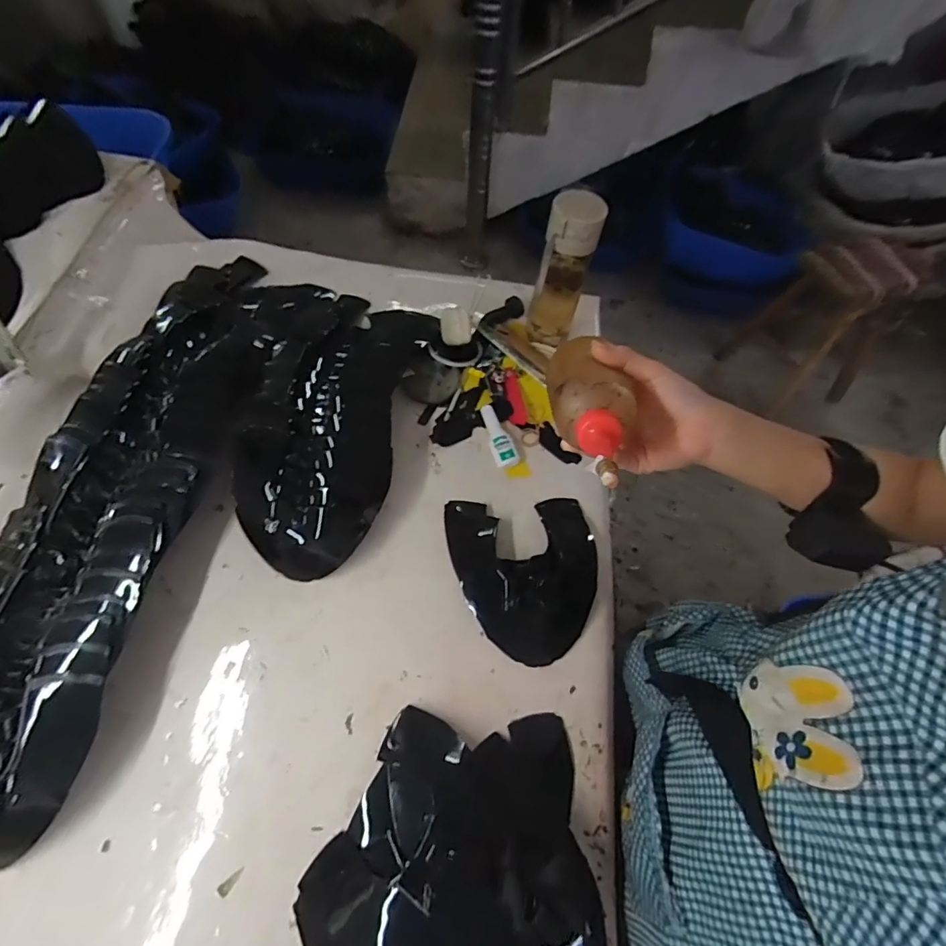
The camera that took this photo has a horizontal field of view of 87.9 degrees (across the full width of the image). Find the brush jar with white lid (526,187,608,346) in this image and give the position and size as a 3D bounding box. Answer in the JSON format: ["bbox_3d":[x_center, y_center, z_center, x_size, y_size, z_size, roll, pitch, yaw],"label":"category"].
[{"bbox_3d":[0.124,-0.278,0.679,0.068,0.201,0.065,1,61,-1],"label":"brush jar with white lid"}]

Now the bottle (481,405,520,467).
[{"bbox_3d":[0.035,-0.052,0.666,0.032,0.015,0.095,-13,62,-12],"label":"bottle"}]

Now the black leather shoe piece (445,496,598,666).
[{"bbox_3d":[0.063,0.112,0.571,0.174,0.032,0.193,-3,61,-6],"label":"black leather shoe piece"}]

